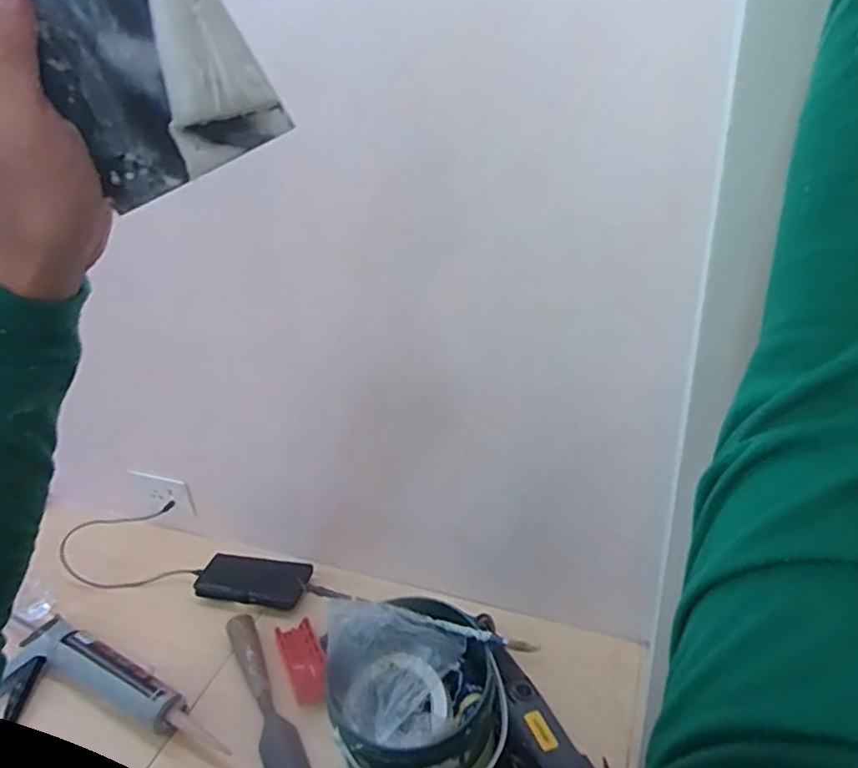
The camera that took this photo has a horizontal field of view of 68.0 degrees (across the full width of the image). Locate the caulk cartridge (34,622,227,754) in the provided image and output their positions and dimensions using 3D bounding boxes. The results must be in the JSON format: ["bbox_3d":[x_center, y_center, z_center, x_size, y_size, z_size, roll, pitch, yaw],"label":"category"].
[{"bbox_3d":[-0.401,0.395,0.832,0.338,0.046,0.056,11,34,27],"label":"caulk cartridge"}]

